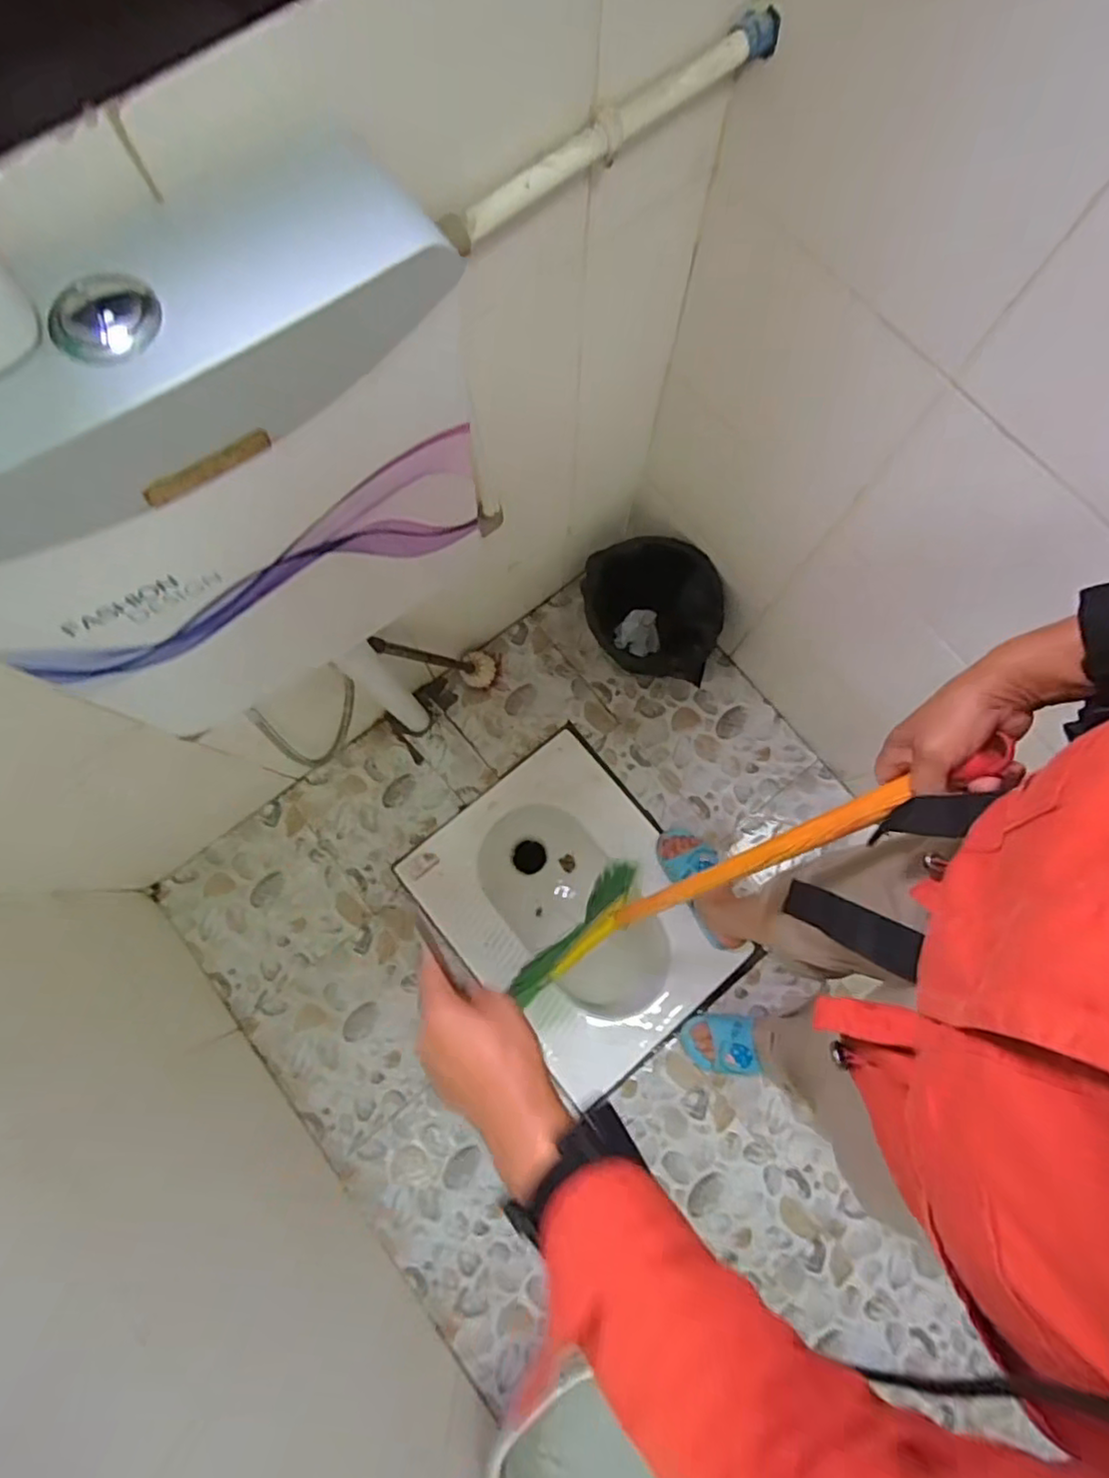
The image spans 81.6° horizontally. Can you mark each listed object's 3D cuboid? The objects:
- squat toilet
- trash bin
[{"bbox_3d":[0.040,0.331,1.272,0.429,0.171,0.560,-39,80,-8],"label":"squat toilet"},{"bbox_3d":[0.182,-0.221,1.191,0.194,0.231,0.248,-16,78,-3],"label":"trash bin"}]

